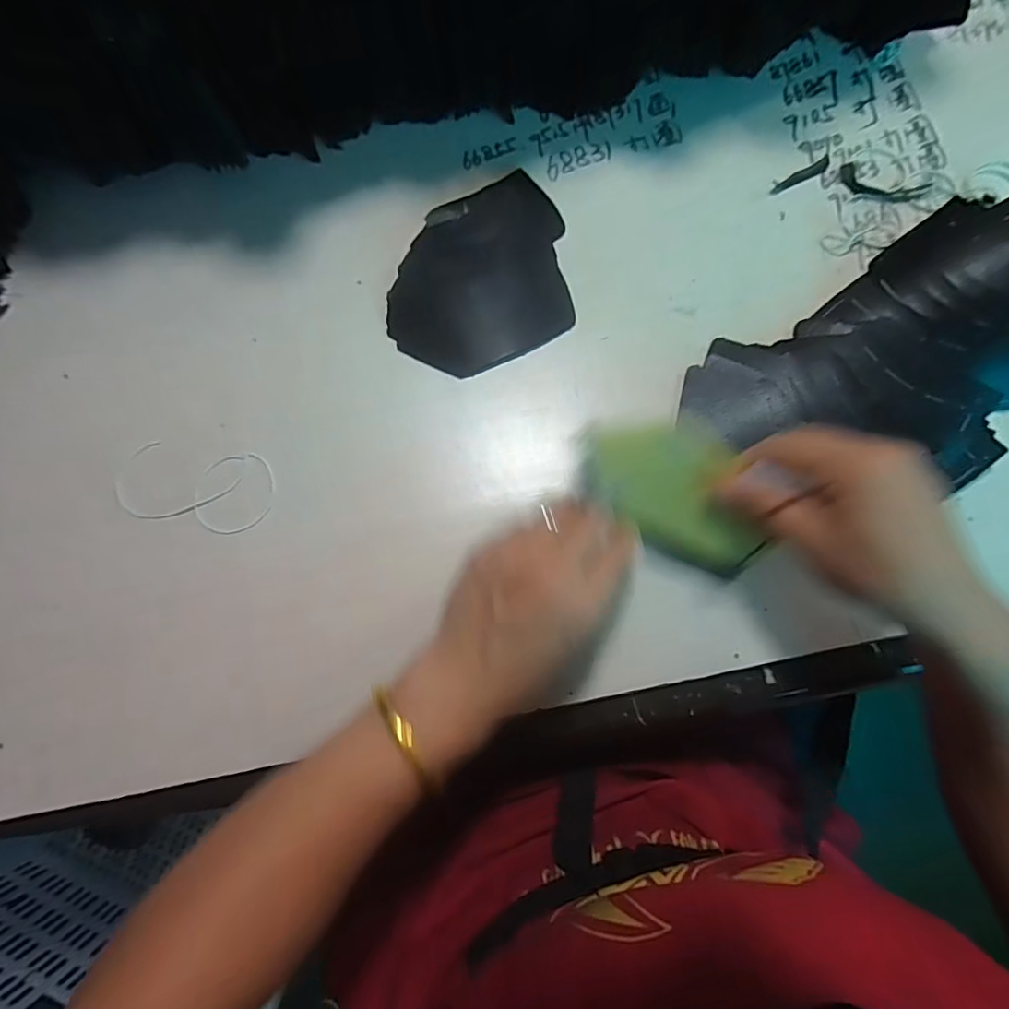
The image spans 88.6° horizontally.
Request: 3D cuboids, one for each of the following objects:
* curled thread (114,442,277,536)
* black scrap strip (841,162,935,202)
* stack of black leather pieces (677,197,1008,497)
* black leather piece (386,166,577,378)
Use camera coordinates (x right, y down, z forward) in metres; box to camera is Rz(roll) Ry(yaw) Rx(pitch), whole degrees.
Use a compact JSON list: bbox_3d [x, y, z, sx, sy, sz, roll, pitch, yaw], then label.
[{"bbox_3d":[-0.217,-0.012,0.364,0.106,0.004,0.054,9,75,0],"label":"curled thread"},{"bbox_3d":[0.304,-0.254,0.413,0.070,0.005,0.025,17,77,5],"label":"black scrap strip"},{"bbox_3d":[0.283,-0.098,0.354,0.310,0.044,0.168,-30,78,-6],"label":"stack of black leather pieces"},{"bbox_3d":[-0.018,-0.176,0.401,0.156,0.008,0.140,-30,80,-4],"label":"black leather piece"}]

